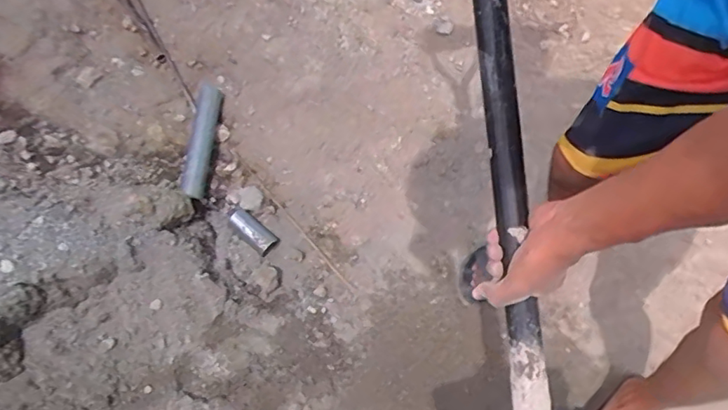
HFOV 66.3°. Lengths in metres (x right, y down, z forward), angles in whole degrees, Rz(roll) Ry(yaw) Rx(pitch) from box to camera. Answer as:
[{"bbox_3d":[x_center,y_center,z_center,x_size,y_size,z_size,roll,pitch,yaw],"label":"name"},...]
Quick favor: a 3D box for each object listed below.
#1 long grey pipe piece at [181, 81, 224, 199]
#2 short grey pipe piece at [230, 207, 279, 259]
[{"bbox_3d":[-0.350,-0.140,1.191,0.053,0.037,0.288,4,68,2],"label":"long grey pipe piece"},{"bbox_3d":[-0.228,0.053,1.137,0.114,0.037,0.050,39,73,15],"label":"short grey pipe piece"}]

